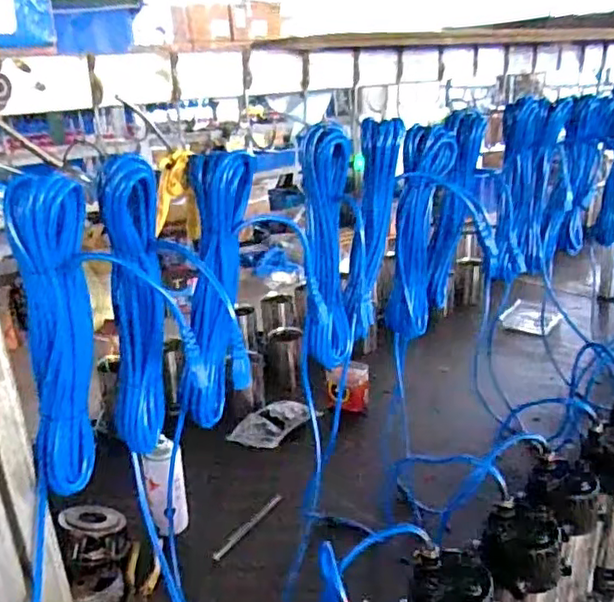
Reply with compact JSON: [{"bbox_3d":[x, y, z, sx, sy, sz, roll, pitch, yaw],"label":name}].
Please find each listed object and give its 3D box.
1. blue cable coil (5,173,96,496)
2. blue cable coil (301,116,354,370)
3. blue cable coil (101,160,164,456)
[{"bbox_3d":[-0.245,0.043,0.630,0.087,0.320,0.039,-13,23,-25],"label":"blue cable coil"},{"bbox_3d":[0.030,-0.071,0.897,0.056,0.345,0.054,7,23,24],"label":"blue cable coil"},{"bbox_3d":[-0.188,0.017,0.695,0.080,0.329,0.050,-7,22,-11],"label":"blue cable coil"}]

